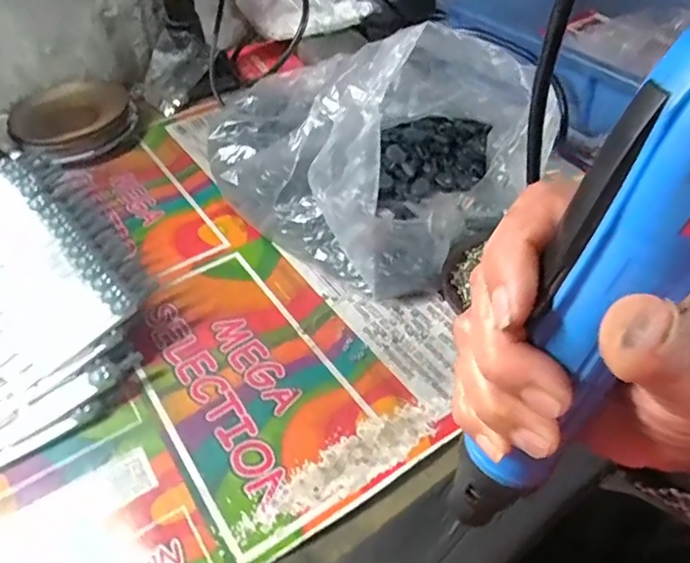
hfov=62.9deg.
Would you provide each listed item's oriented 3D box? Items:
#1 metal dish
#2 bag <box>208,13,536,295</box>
[{"bbox_3d":[-0.279,-0.169,0.591,0.122,0.029,0.134,-1,44,1],"label":"metal dish"},{"bbox_3d":[0.015,-0.134,0.469,0.218,0.133,0.261,-35,53,-29],"label":"bag"}]

